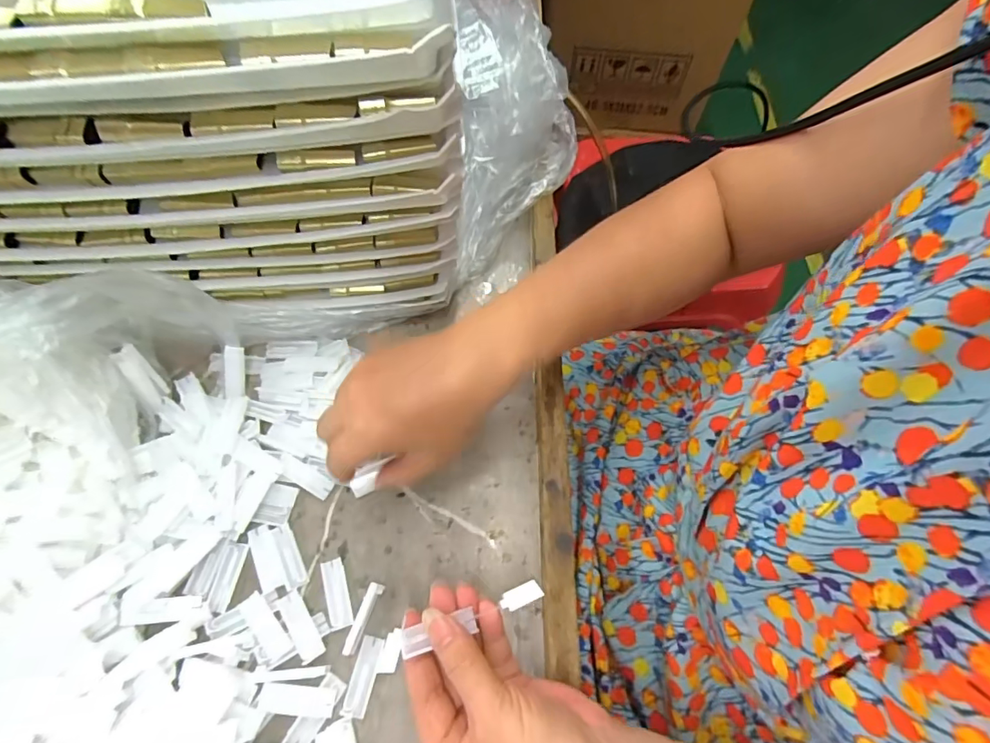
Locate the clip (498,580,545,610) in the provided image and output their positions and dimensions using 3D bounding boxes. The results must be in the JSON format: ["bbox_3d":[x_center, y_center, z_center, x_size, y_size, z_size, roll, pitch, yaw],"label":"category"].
[{"bbox_3d":[0.015,0.127,0.280,0.025,0.004,0.011,-19,68,-12],"label":"clip"}]

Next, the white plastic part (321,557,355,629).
[{"bbox_3d":[-0.102,0.142,0.319,0.014,0.004,0.041,-17,67,-10],"label":"white plastic part"}]

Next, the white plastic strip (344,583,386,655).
[{"bbox_3d":[-0.083,0.155,0.310,0.010,0.010,0.042,23,66,7],"label":"white plastic strip"}]

